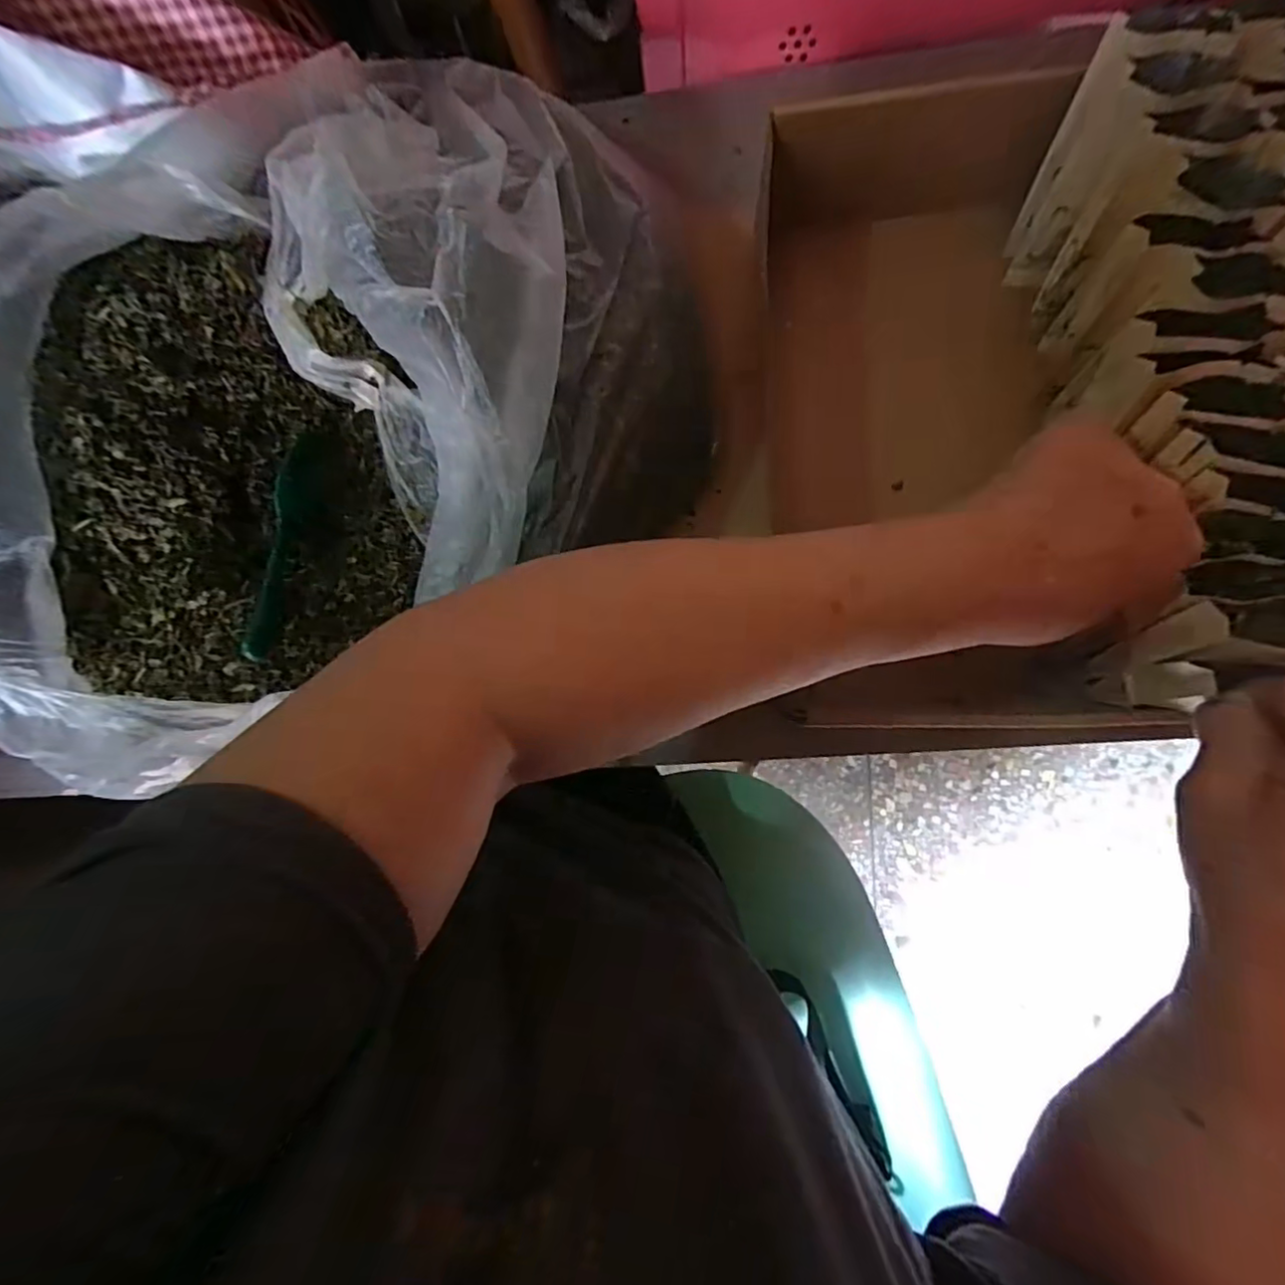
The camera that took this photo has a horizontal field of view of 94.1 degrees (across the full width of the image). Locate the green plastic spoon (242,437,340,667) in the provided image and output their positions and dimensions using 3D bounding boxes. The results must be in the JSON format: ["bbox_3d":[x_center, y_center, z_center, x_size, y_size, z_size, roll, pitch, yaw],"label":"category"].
[{"bbox_3d":[-0.198,-0.057,0.334,0.029,0.018,0.144,-4,61,4],"label":"green plastic spoon"}]

